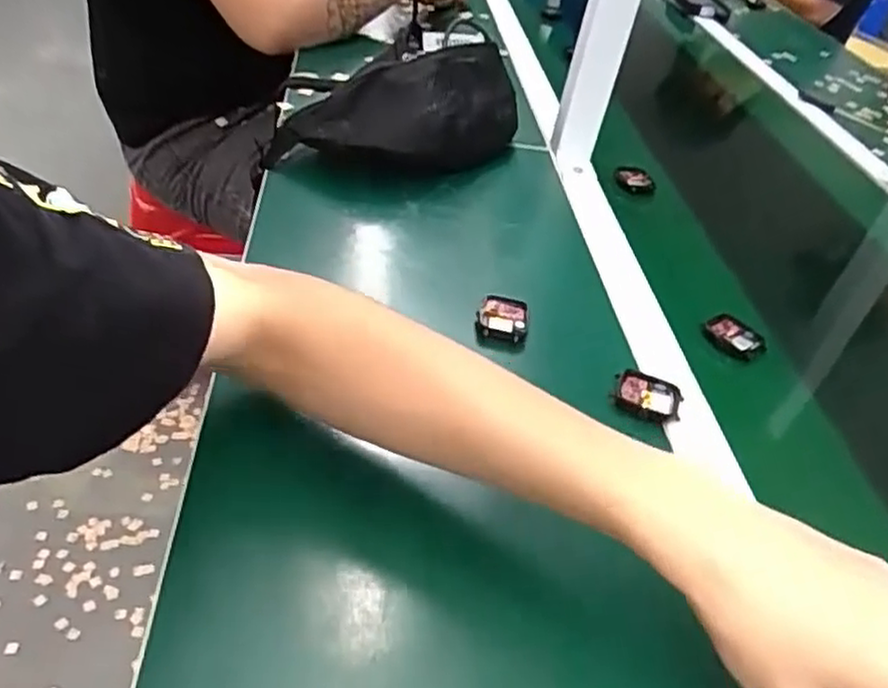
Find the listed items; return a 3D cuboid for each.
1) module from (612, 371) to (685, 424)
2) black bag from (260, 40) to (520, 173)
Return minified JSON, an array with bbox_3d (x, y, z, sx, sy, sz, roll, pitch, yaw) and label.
[{"bbox_3d":[0.139,0.037,0.496,0.044,0.010,0.043,20,39,9],"label":"module"},{"bbox_3d":[-0.035,-0.234,0.724,0.134,0.082,0.256,36,44,27],"label":"black bag"}]

